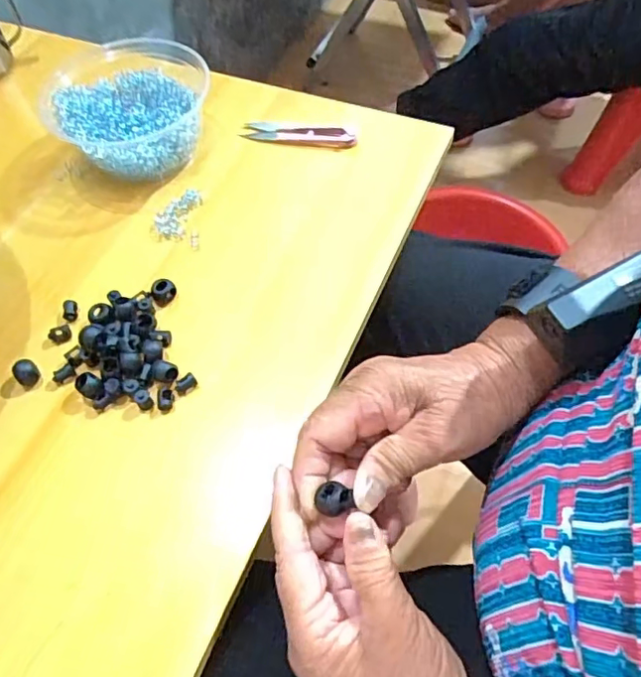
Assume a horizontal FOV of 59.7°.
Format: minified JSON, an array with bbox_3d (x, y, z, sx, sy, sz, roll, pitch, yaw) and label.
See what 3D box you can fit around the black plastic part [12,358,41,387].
[{"bbox_3d":[-0.196,0.022,0.373,0.016,0.010,0.014,39,67,24],"label":"black plastic part"}]

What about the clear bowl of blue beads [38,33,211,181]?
[{"bbox_3d":[-0.155,-0.194,0.472,0.111,0.046,0.132,5,58,6],"label":"clear bowl of blue beads"}]

